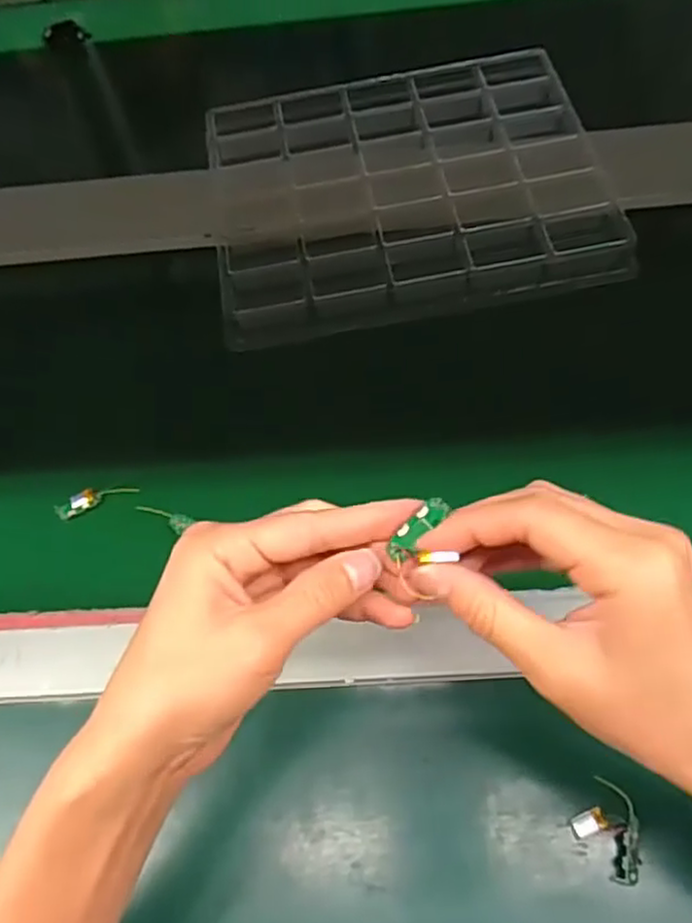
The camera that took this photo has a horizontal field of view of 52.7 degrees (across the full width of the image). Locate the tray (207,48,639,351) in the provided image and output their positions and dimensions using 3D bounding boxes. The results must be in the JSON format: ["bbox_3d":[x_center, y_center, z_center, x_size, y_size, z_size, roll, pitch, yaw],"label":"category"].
[{"bbox_3d":[0.044,-0.217,0.550,0.291,0.032,0.234,-9,65,0],"label":"tray"}]

